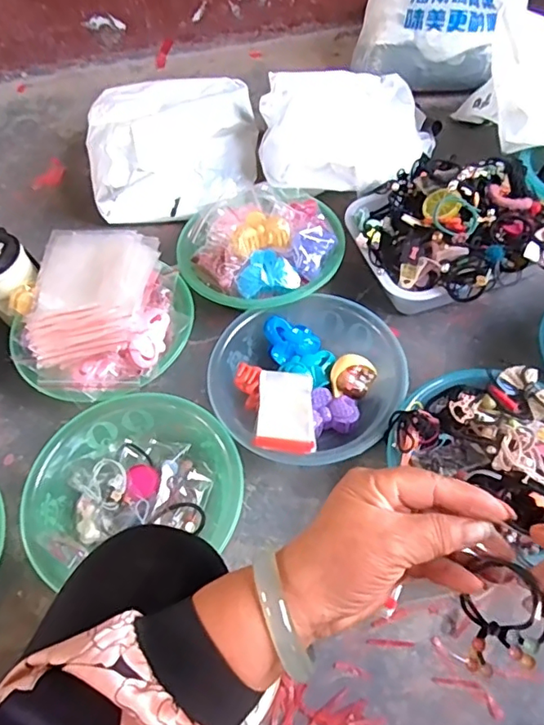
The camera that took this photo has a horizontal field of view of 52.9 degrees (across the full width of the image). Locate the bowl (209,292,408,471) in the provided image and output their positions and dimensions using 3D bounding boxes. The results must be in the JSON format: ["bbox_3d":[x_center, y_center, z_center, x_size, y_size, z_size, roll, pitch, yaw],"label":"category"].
[{"bbox_3d":[0.045,0.027,0.699,0.226,0.072,0.233,-2,56,2],"label":"bowl"}]

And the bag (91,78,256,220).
[{"bbox_3d":[-0.175,-0.389,0.950,0.285,0.143,0.345,-2,56,4],"label":"bag"}]

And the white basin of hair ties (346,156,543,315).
[{"bbox_3d":[0.268,-0.175,0.767,0.291,0.129,0.194,-4,56,3],"label":"white basin of hair ties"}]

